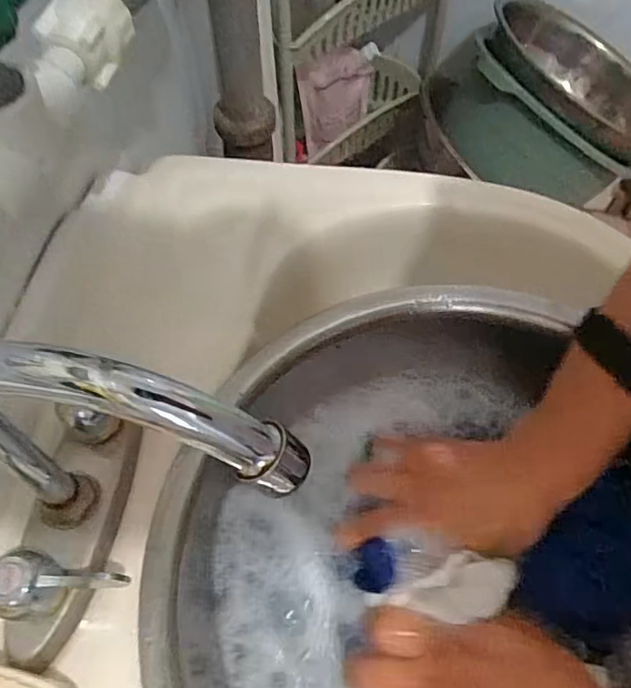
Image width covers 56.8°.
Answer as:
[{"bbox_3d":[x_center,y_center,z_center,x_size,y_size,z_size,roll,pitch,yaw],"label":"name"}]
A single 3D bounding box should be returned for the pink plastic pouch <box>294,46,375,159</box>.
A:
[{"bbox_3d":[0.043,-0.478,1.118,0.180,0.206,0.024,-33,65,-18],"label":"pink plastic pouch"}]

